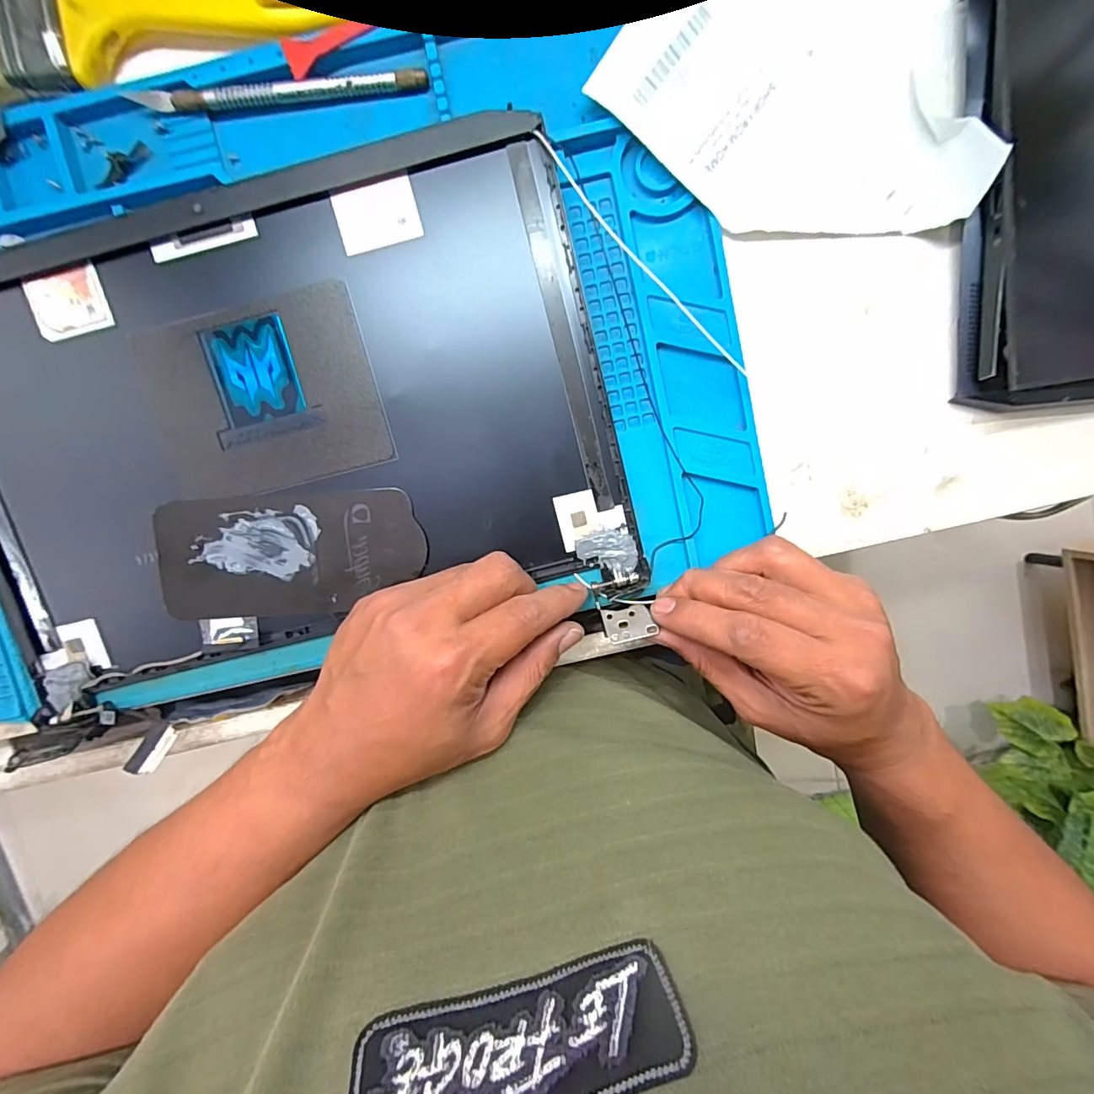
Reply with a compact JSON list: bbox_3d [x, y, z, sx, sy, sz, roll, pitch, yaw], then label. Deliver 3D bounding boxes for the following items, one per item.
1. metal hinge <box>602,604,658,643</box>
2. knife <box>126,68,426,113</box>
[{"bbox_3d":[0.044,0.043,0.271,0.025,0.004,0.019,-8,65,6],"label":"metal hinge"},{"bbox_3d":[-0.137,-0.234,0.254,0.149,0.007,0.010,-4,98,0],"label":"knife"}]

